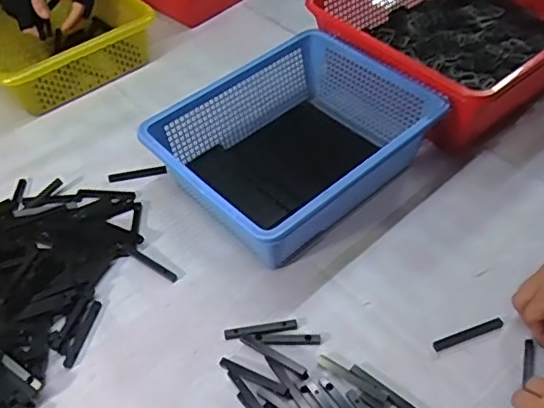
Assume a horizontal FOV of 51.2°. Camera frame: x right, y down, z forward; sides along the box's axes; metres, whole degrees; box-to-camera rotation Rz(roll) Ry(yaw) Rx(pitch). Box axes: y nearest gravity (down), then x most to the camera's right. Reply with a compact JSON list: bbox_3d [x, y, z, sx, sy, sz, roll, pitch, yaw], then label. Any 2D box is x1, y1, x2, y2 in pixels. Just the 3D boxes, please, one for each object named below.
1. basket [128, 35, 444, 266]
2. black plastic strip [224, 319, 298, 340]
[{"bbox_3d":[0.026,-0.070,0.688,0.284,0.098,0.231,-35,54,-23],"label":"basket"},{"bbox_3d":[-0.011,0.128,0.584,0.074,0.005,0.014,-11,48,-4],"label":"black plastic strip"}]

